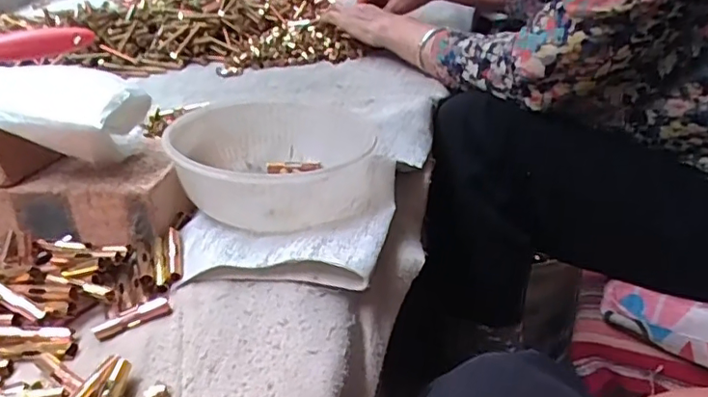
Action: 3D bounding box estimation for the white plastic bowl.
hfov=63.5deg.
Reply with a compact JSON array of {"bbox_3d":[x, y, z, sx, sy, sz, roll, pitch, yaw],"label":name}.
[{"bbox_3d":[-0.061,-0.024,0.451,0.149,0.076,0.149,-3,30,2],"label":"white plastic bowl"}]

